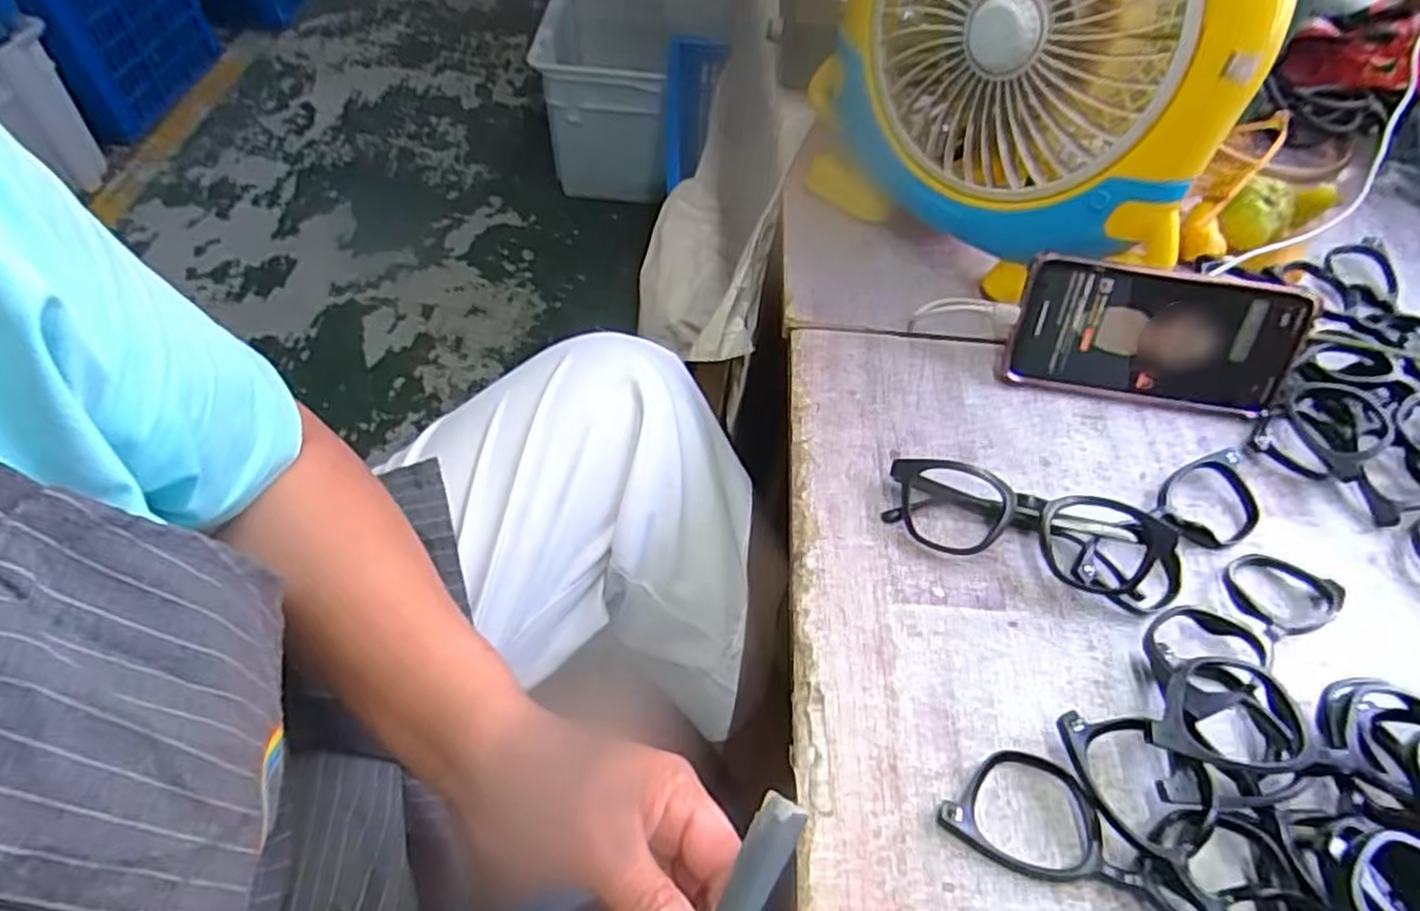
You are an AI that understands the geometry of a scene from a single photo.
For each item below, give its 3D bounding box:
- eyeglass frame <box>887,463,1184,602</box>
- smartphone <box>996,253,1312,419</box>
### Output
[{"bbox_3d":[0.163,0.037,0.384,0.147,0.039,0.042,20,56,10],"label":"eyeglass frame"},{"bbox_3d":[0.267,-0.069,0.447,0.164,0.079,0.011,8,27,3],"label":"smartphone"}]

